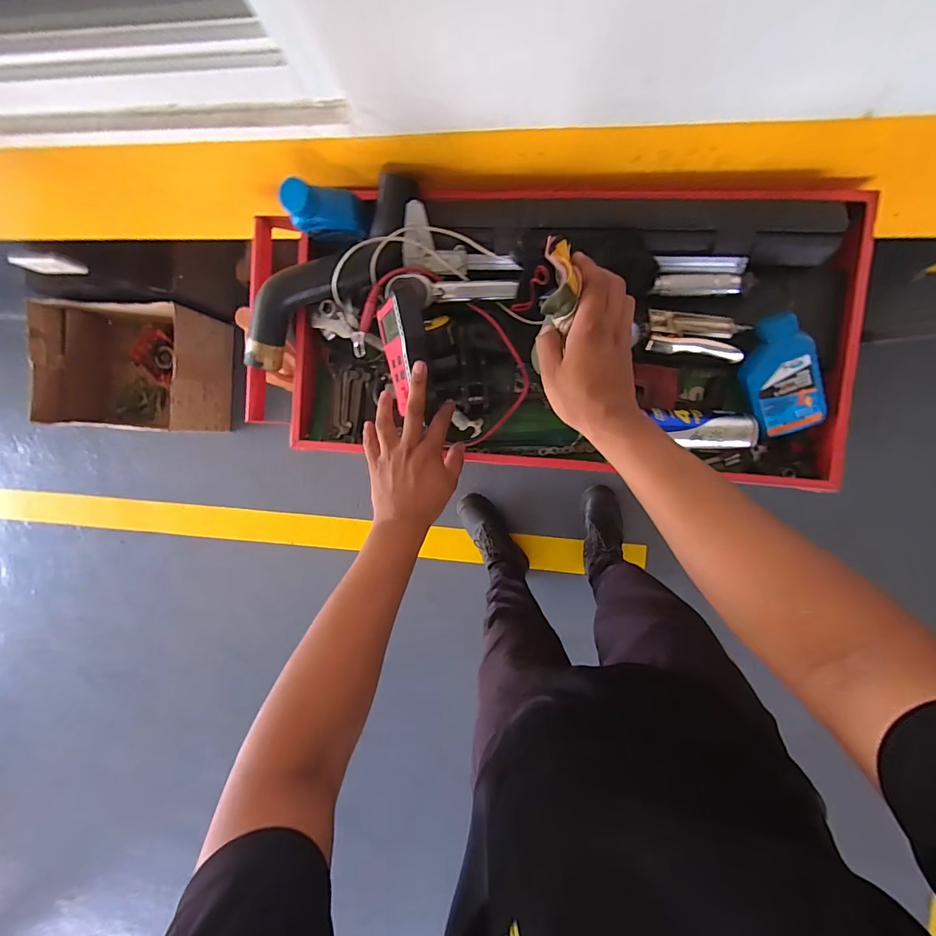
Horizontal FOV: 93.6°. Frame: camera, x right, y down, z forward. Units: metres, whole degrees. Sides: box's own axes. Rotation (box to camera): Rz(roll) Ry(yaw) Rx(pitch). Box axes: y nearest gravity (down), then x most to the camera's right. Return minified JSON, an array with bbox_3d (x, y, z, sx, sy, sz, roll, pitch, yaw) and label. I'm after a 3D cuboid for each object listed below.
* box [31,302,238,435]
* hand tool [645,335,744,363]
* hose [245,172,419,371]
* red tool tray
[{"bbox_3d":[-0.995,-0.293,1.336,0.460,0.254,0.347,4,94,7],"label":"box"},{"bbox_3d":[0.264,-0.140,0.513,0.102,0.022,0.021,12,99,15],"label":"hand tool"},{"bbox_3d":[-0.178,-0.243,0.563,0.308,0.049,0.083,-37,88,8],"label":"hose"},{"bbox_3d":[0.074,-0.169,0.557,0.760,0.127,0.348,3,94,7],"label":"red tool tray"}]

